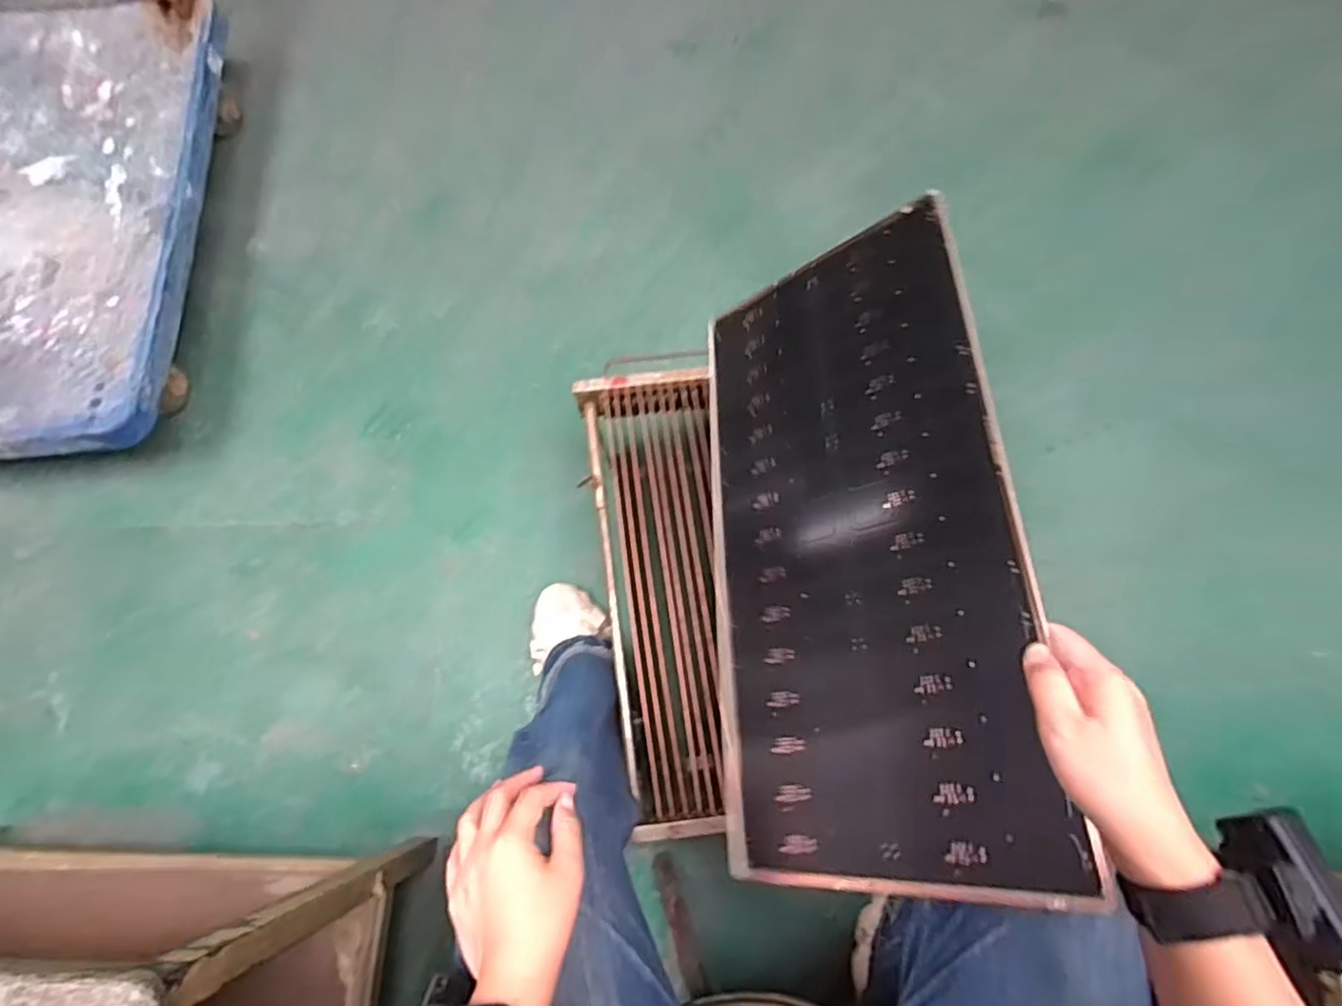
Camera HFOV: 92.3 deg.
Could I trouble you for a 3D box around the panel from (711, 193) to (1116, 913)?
[{"bbox_3d":[0.136,0.016,0.508,0.248,0.011,0.504,-18,63,39],"label":"panel"}]

